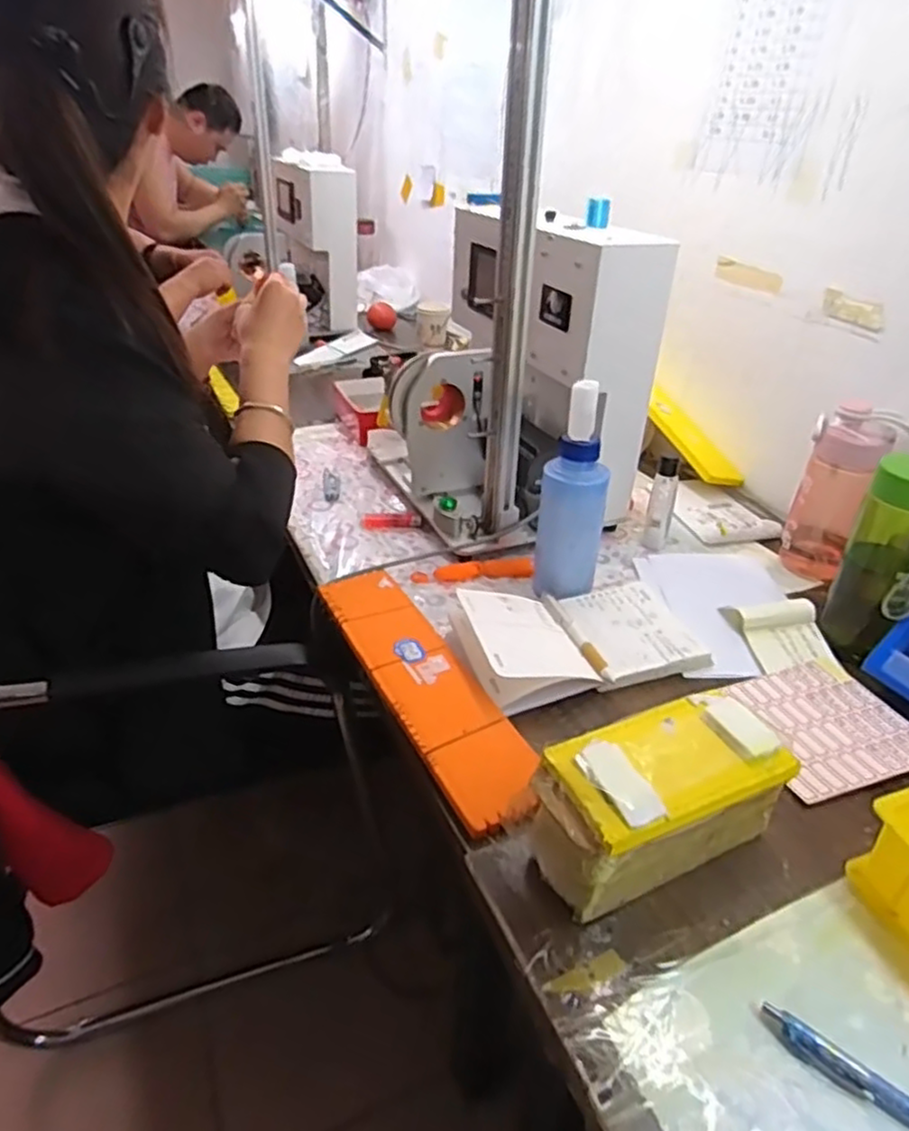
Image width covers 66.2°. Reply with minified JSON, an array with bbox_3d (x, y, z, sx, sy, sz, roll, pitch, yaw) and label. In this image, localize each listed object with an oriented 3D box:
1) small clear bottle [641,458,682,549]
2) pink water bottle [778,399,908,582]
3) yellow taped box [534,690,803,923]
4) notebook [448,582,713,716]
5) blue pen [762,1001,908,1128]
[{"bbox_3d":[0.251,-0.075,0.840,0.029,0.108,0.035,12,34,15],"label":"small clear bottle"},{"bbox_3d":[0.436,-0.081,0.788,0.074,0.190,0.071,-16,37,-26],"label":"pink water bottle"},{"bbox_3d":[0.135,0.158,0.472,0.165,0.091,0.083,-13,36,-23],"label":"yellow taped box"},{"bbox_3d":[0.122,0.060,0.676,0.231,0.039,0.138,-8,34,-16],"label":"notebook"},{"bbox_3d":[0.233,0.282,0.363,0.141,0.014,0.013,24,38,30],"label":"blue pen"}]

